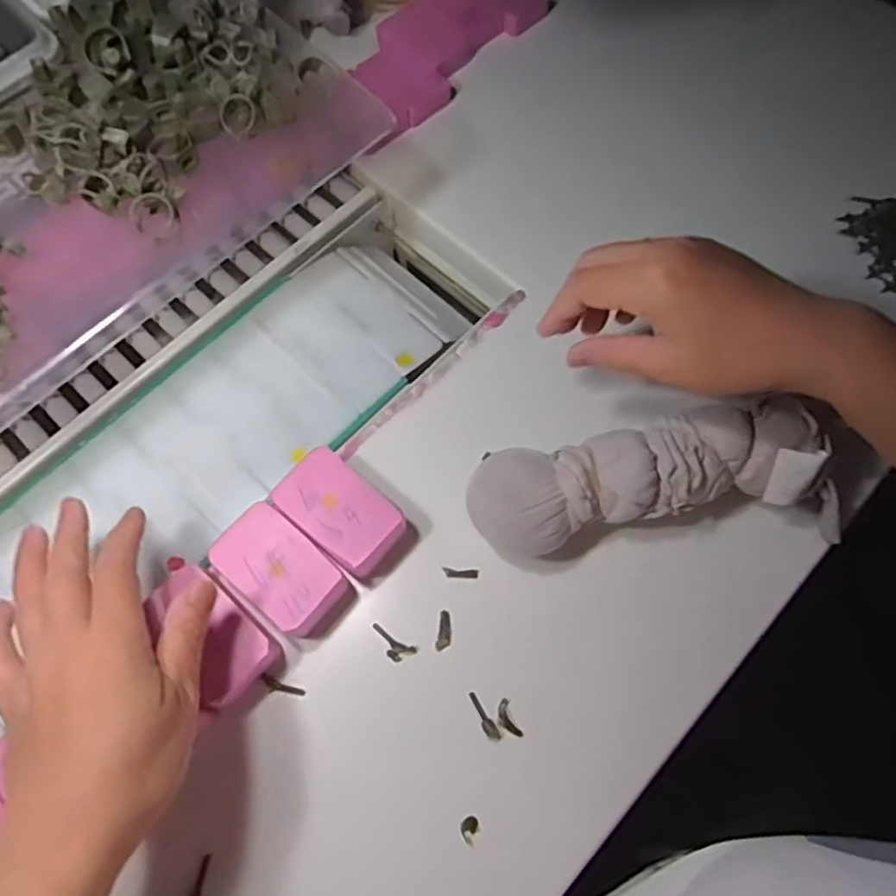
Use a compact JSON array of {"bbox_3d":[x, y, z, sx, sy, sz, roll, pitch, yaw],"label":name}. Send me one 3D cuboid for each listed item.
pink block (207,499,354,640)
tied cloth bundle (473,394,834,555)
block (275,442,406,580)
[{"bbox_3d":[-0.097,0.072,0.396,0.074,0.027,0.046,39,74,15],"label":"pink block"},{"bbox_3d":[0.121,0.023,0.399,0.215,0.058,0.078,-9,68,-3],"label":"tied cloth bundle"},{"bbox_3d":[-0.064,0.039,0.408,0.074,0.028,0.045,40,74,15],"label":"block"}]

